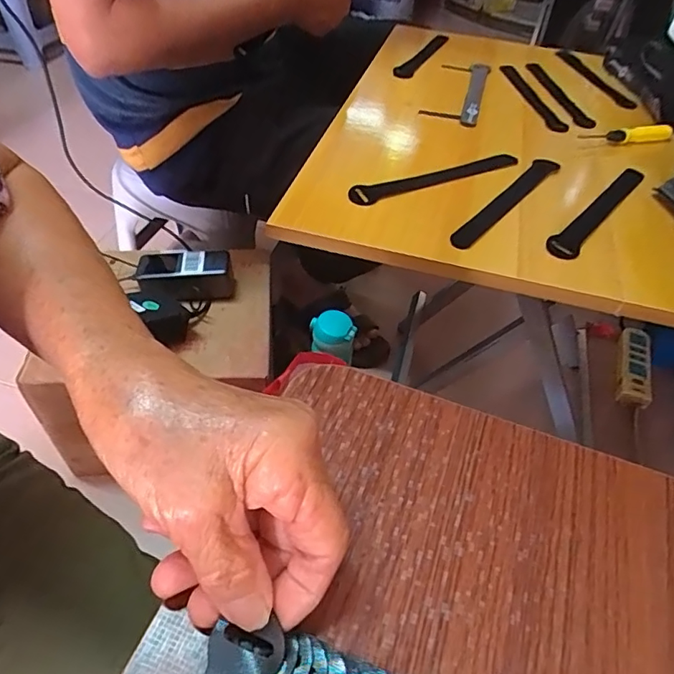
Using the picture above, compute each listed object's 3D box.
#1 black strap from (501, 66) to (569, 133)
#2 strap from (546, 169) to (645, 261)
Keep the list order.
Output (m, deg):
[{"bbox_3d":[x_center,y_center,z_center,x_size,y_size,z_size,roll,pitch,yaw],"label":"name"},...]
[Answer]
[{"bbox_3d":[0.261,-0.327,0.679,0.023,0.010,0.190,-4,47,-10],"label":"black strap"},{"bbox_3d":[0.253,-0.122,0.485,0.024,0.012,0.200,34,54,25],"label":"strap"}]

